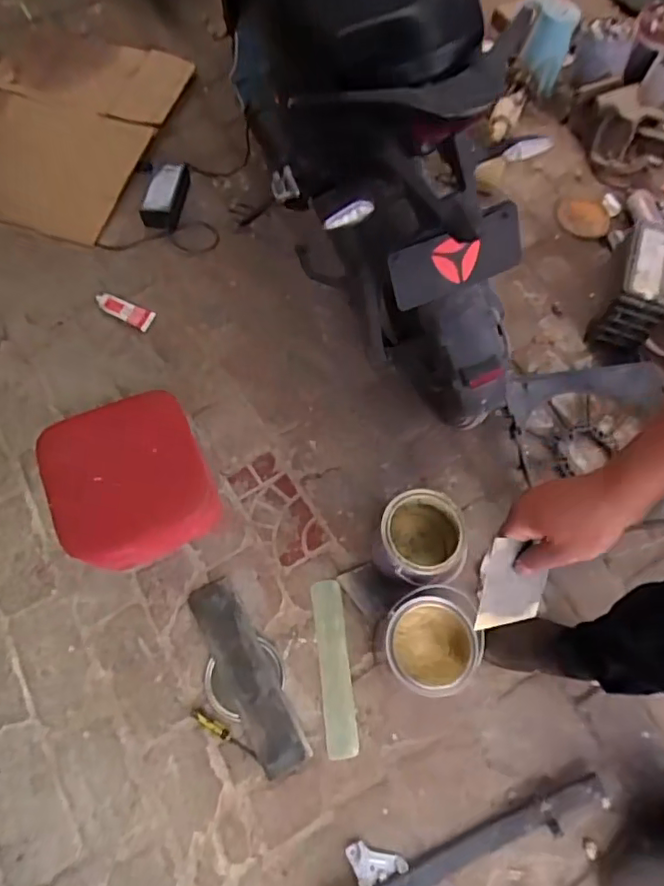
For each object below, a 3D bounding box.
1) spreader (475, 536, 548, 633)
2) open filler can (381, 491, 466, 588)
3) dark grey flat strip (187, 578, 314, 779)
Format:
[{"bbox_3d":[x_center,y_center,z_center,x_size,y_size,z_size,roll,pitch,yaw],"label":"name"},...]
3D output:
[{"bbox_3d":[0.189,0.143,0.594,0.074,0.124,0.008,-8,33,-9],"label":"spreader"},{"bbox_3d":[0.171,0.192,1.115,0.156,0.142,0.169,1,66,-3],"label":"open filler can"},{"bbox_3d":[-0.160,0.427,1.073,0.084,0.013,0.359,-26,70,-14],"label":"dark grey flat strip"}]

